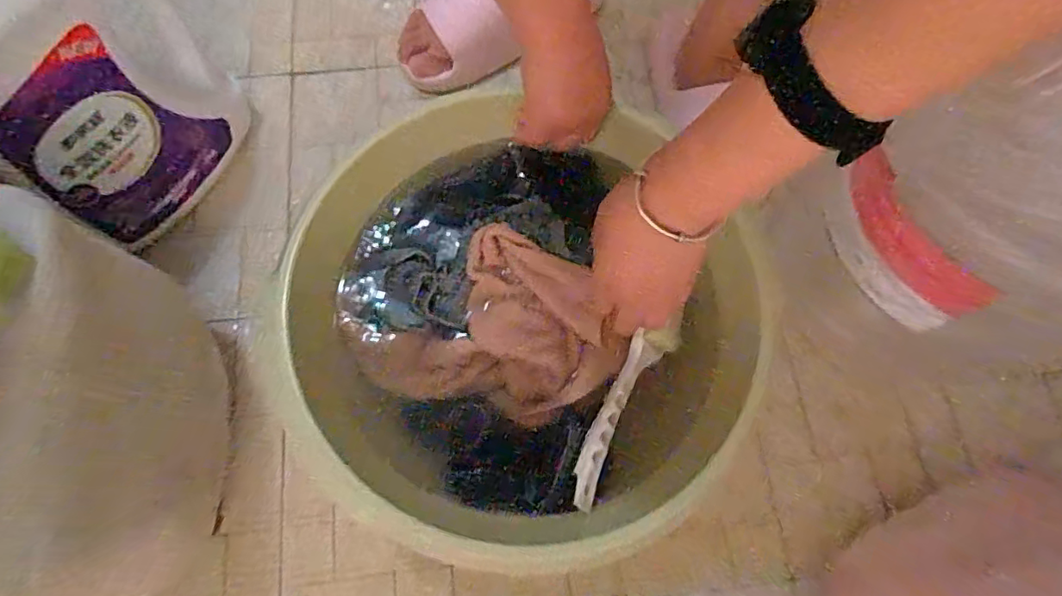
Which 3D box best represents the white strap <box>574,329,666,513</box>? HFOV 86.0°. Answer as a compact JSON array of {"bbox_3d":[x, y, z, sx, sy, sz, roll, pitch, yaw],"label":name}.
[{"bbox_3d":[0.066,0.098,0.457,0.025,0.015,0.142,26,69,7],"label":"white strap"}]

